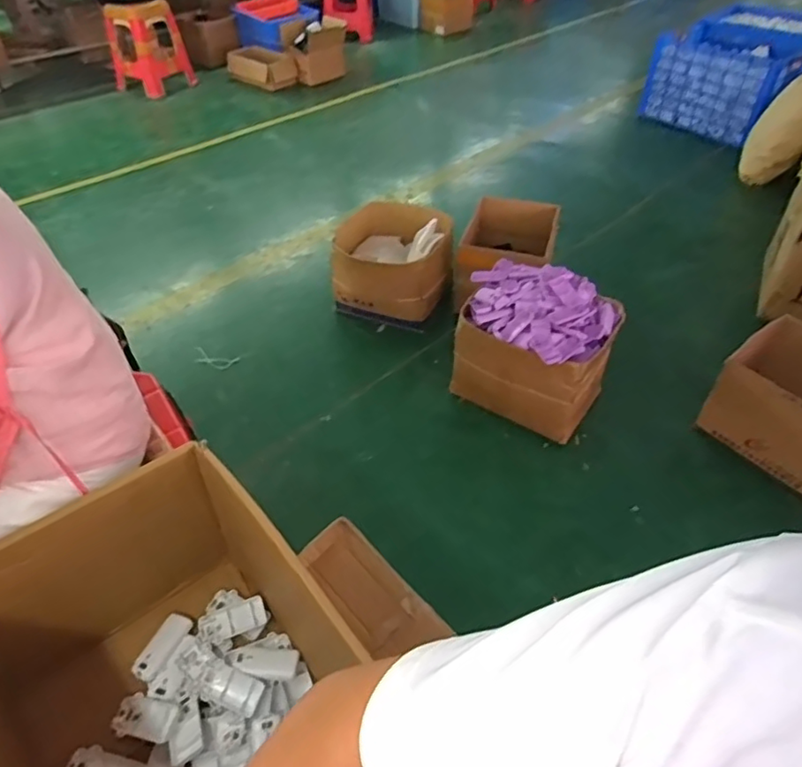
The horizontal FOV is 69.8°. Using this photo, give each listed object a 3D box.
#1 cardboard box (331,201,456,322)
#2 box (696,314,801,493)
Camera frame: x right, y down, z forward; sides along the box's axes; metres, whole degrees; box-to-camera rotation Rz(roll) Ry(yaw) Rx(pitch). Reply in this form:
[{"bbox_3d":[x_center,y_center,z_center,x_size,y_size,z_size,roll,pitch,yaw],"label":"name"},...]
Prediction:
[{"bbox_3d":[-0.034,-0.384,1.788,0.369,0.231,0.289,20,48,20],"label":"cardboard box"},{"bbox_3d":[0.910,0.062,1.323,0.233,0.286,0.329,-30,51,-27],"label":"box"}]

